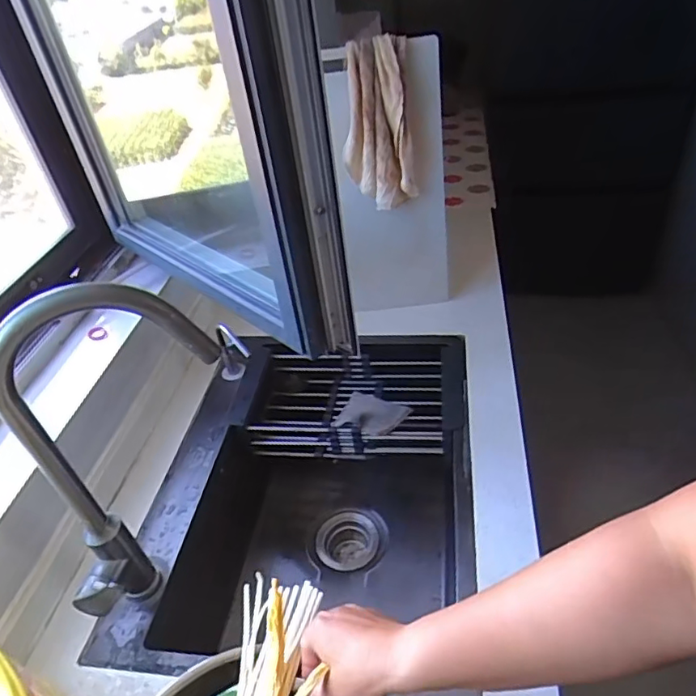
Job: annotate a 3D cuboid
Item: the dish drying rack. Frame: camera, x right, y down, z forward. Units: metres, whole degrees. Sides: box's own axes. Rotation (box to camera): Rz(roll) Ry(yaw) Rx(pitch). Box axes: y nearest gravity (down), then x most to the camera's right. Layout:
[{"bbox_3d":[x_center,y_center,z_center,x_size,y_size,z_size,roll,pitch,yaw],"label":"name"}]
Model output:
[{"bbox_3d":[0.006,0.097,0.962,0.315,0.063,0.202,0,39,9],"label":"dish drying rack"}]

